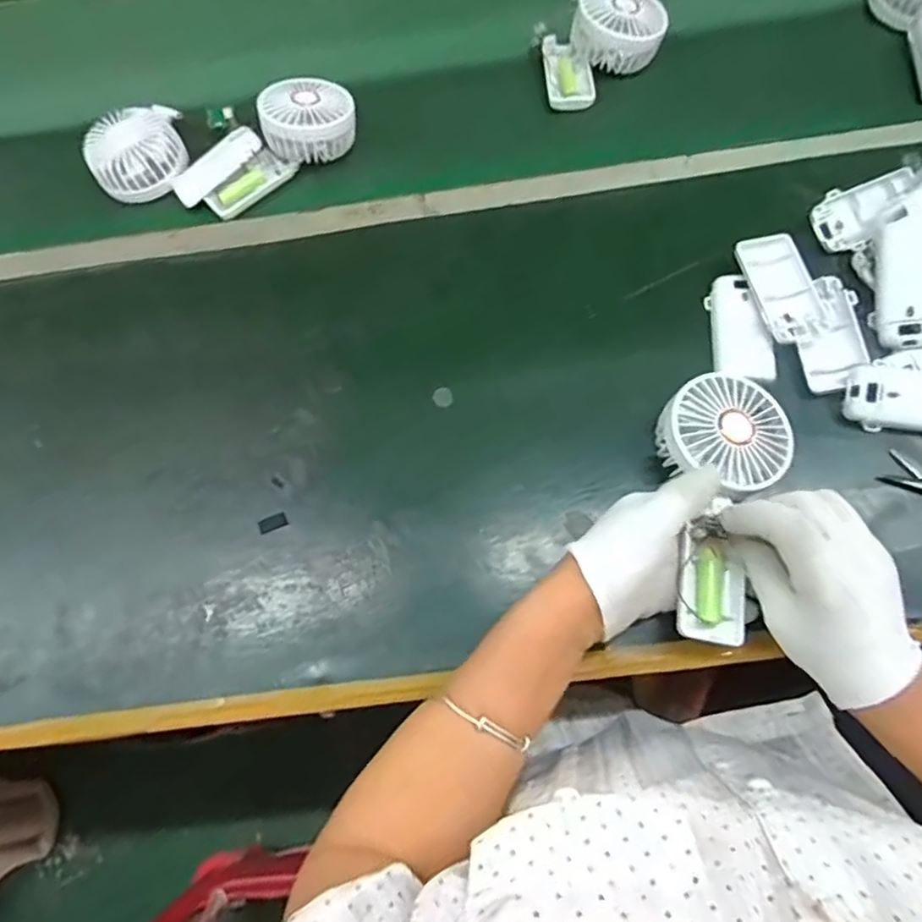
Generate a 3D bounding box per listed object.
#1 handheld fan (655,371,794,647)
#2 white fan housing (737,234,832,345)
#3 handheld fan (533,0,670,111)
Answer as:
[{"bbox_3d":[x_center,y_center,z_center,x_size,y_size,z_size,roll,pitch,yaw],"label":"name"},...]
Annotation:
[{"bbox_3d":[0.178,0.029,0.426,0.084,0.033,0.182,7,81,5],"label":"handheld fan"},{"bbox_3d":[0.256,-0.137,0.494,0.051,0.017,0.090,-13,72,-2],"label":"white fan housing"},{"bbox_3d":[0.141,-0.410,0.606,0.118,0.050,0.097,-10,72,-1],"label":"handheld fan"}]

